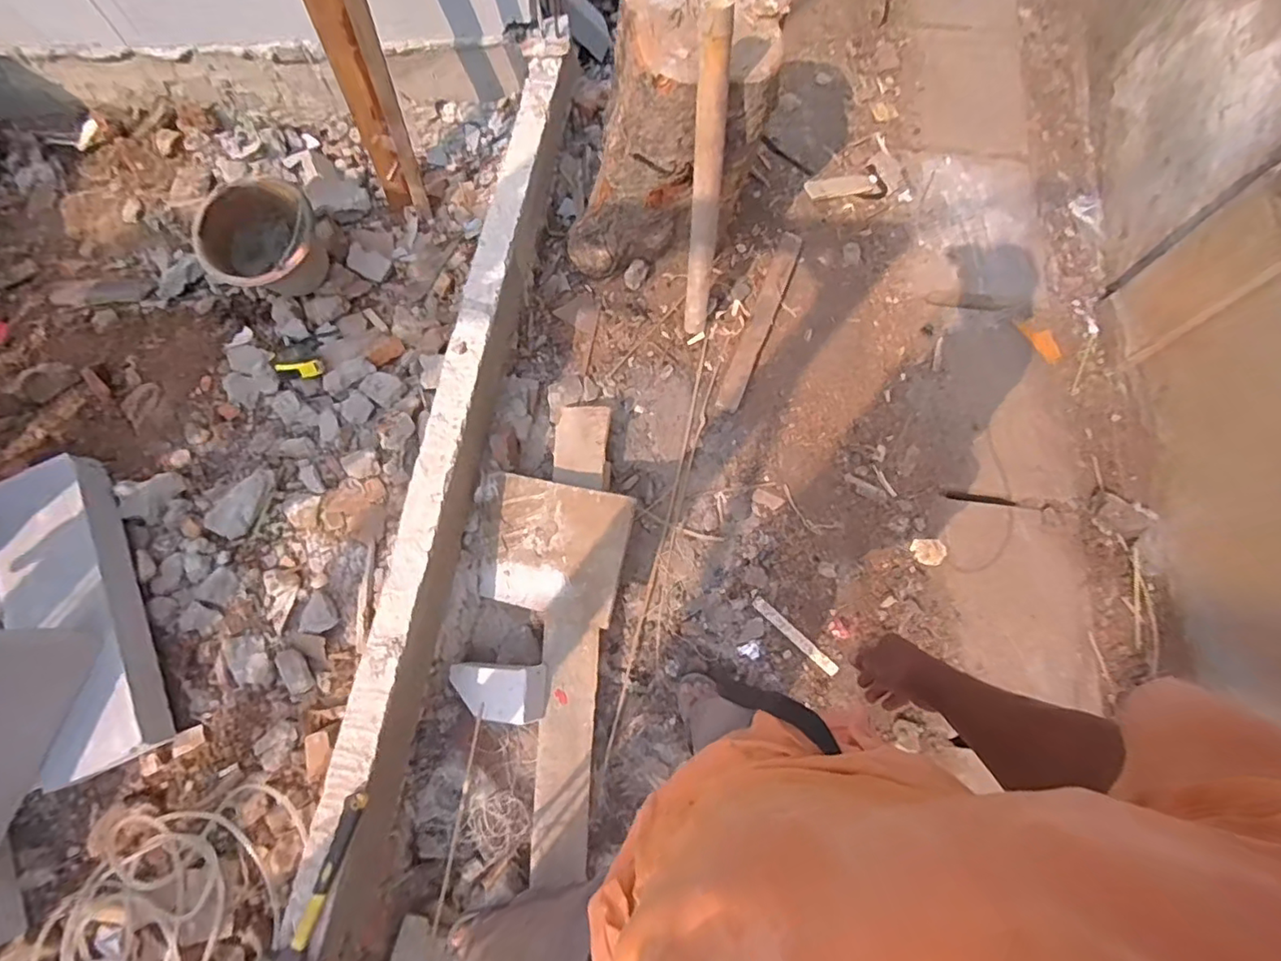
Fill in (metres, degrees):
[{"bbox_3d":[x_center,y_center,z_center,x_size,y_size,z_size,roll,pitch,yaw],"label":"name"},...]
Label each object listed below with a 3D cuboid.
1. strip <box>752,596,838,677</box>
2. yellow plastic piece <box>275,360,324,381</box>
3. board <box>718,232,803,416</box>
[{"bbox_3d":[0.359,0.360,1.334,0.236,0.013,0.029,42,76,12],"label":"strip"},{"bbox_3d":[-0.747,-0.243,1.260,0.101,0.044,0.024,-8,35,-1],"label":"yellow plastic piece"},{"bbox_3d":[0.328,-0.442,1.562,0.063,0.026,0.579,22,72,7],"label":"board"}]

